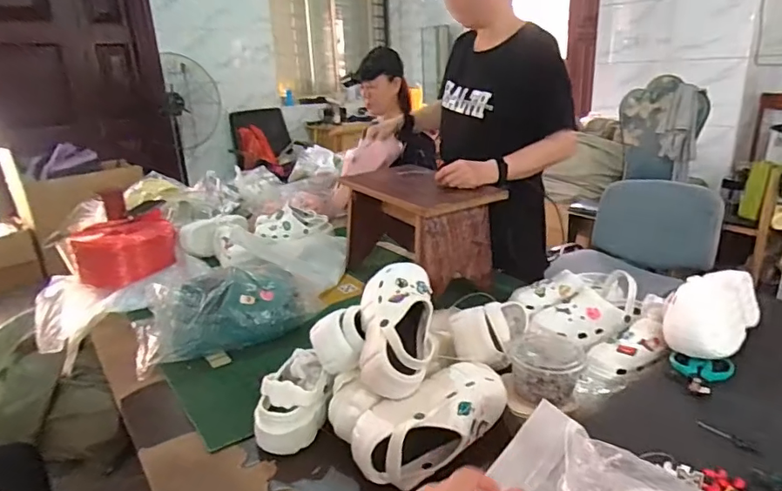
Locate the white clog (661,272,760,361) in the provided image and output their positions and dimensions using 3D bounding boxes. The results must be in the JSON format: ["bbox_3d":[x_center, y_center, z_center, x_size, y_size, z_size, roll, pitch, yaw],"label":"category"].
[{"bbox_3d":[0.533,0.109,0.844,0.219,0.105,0.099,-20,26,-40],"label":"white clog"}]

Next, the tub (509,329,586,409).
[{"bbox_3d":[0.244,0.195,0.802,0.113,0.070,0.097,2,20,15],"label":"tub"}]

